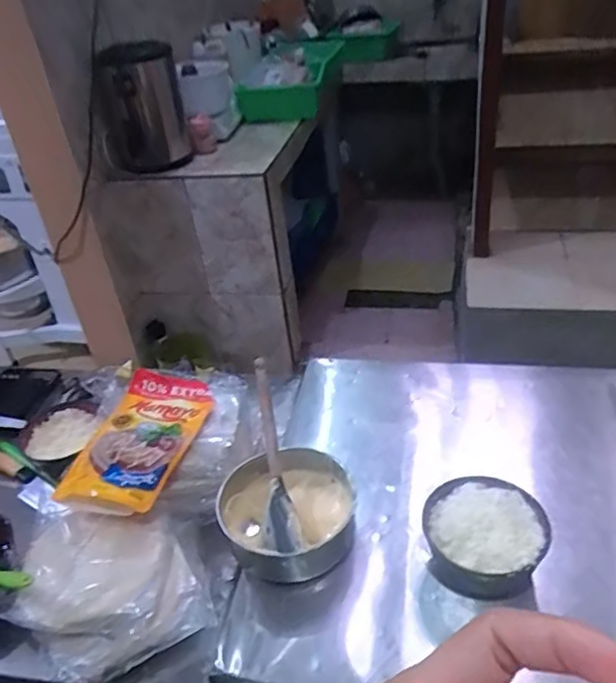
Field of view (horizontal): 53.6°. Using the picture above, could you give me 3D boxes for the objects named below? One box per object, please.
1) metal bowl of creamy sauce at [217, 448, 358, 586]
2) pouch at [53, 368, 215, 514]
[{"bbox_3d":[-0.026,0.226,0.794,0.173,0.070,0.164,-5,35,3],"label":"metal bowl of creamy sauce"},{"bbox_3d":[-0.237,0.132,0.874,0.149,0.028,0.263,5,36,17],"label":"pouch"}]

